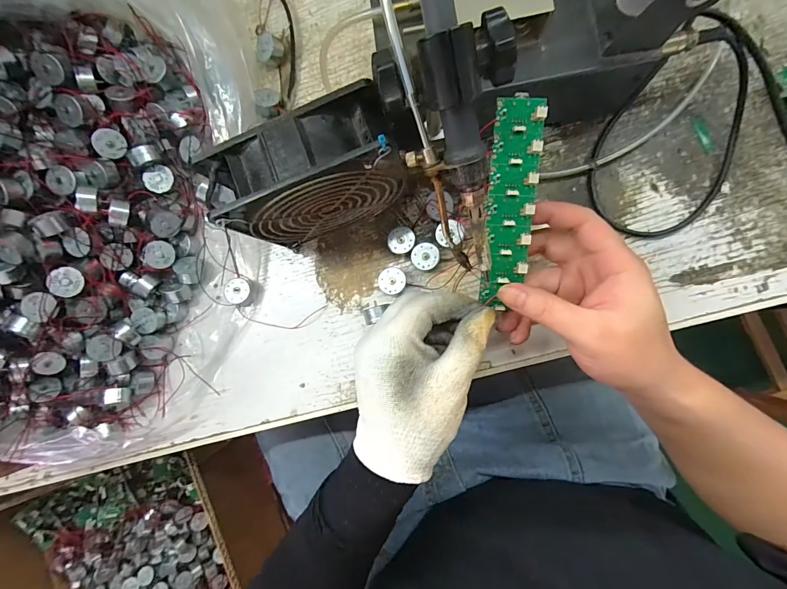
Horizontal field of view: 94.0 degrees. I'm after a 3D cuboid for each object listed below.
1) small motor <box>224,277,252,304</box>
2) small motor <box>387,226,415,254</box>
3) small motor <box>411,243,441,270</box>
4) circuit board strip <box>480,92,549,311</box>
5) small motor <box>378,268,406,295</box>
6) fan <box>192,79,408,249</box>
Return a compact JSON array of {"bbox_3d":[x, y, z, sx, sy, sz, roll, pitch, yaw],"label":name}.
[{"bbox_3d":[-0.138,-0.003,0.328,0.020,0.014,0.023,-4,88,8],"label":"small motor"},{"bbox_3d":[0.007,-0.046,0.313,0.023,0.015,0.022,-8,87,8],"label":"small motor"},{"bbox_3d":[0.027,-0.031,0.311,0.023,0.013,0.022,-8,87,8],"label":"small motor"},{"bbox_3d":[0.078,-0.059,0.246,0.031,0.006,0.134,4,103,5],"label":"circuit board strip"},{"bbox_3d":[0.000,-0.011,0.313,0.023,0.015,0.022,0,88,8],"label":"small motor"},{"bbox_3d":[-0.052,-0.078,0.268,0.118,0.119,0.048,-18,87,7],"label":"fan"}]

